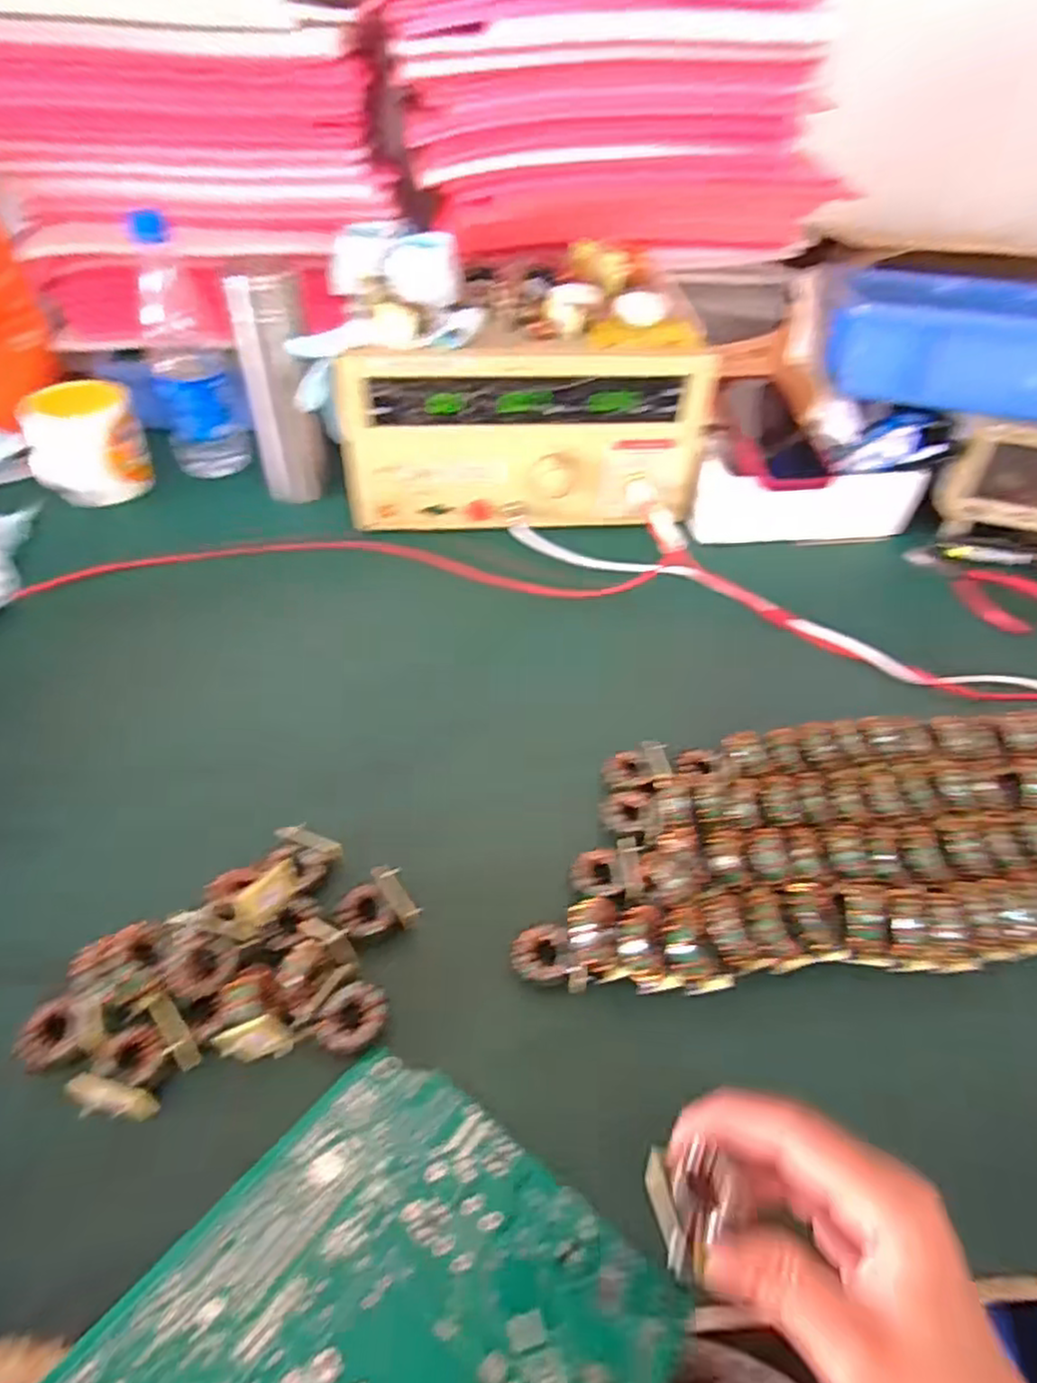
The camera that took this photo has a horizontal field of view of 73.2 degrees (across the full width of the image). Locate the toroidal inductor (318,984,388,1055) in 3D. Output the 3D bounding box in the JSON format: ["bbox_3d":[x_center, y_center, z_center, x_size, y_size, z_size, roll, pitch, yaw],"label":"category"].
[{"bbox_3d":[-0.085,0.168,0.359,0.035,0.012,0.028,-31,55,-29],"label":"toroidal inductor"}]

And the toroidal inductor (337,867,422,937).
[{"bbox_3d":[-0.082,0.123,0.399,0.041,0.016,0.034,-24,52,-24],"label":"toroidal inductor"}]

